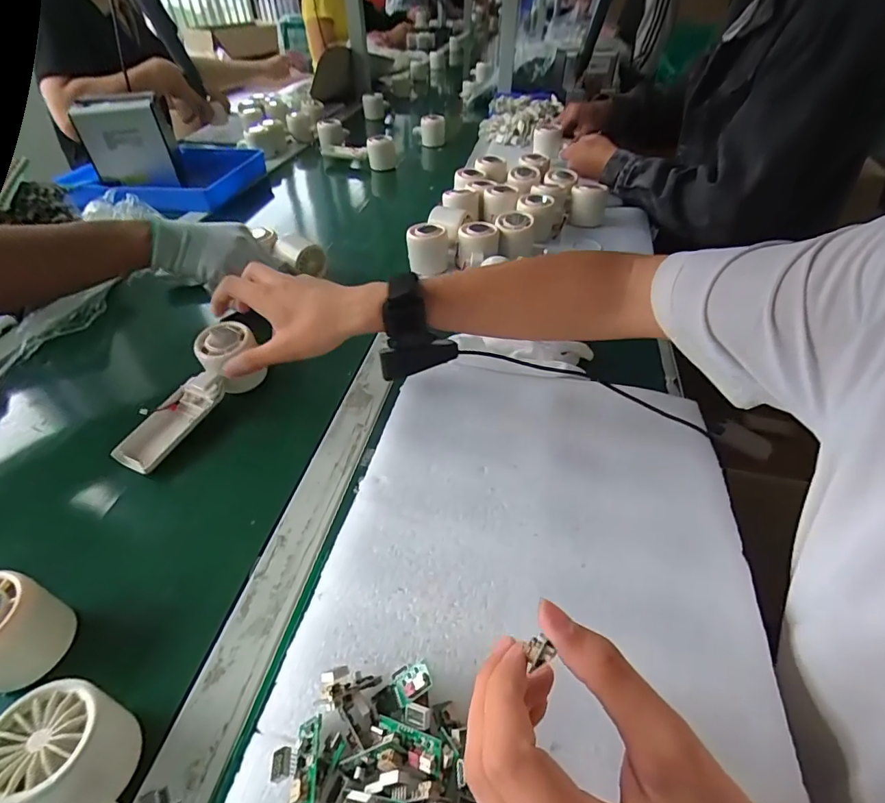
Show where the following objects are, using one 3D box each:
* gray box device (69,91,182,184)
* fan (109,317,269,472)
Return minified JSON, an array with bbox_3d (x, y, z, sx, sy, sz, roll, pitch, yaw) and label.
[{"bbox_3d":[-0.555,-0.463,0.824,0.143,0.135,0.072,-16,47,-21],"label":"gray box device"},{"bbox_3d":[-0.241,-0.003,0.456,0.052,0.048,0.163,20,65,21],"label":"fan"}]

